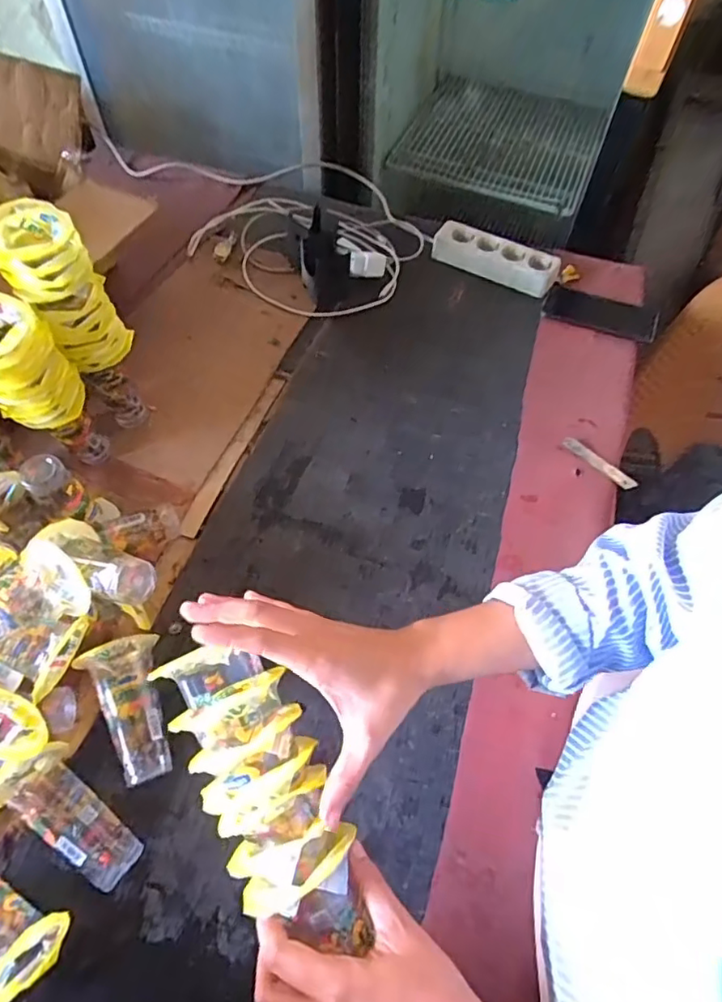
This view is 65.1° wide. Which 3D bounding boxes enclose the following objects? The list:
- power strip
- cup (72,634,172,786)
[{"bbox_3d":[0.213,-0.389,0.905,0.204,0.045,0.053,25,59,13],"label":"power strip"},{"bbox_3d":[-0.205,0.189,0.507,0.063,0.061,0.120,-20,60,-15],"label":"cup"}]

